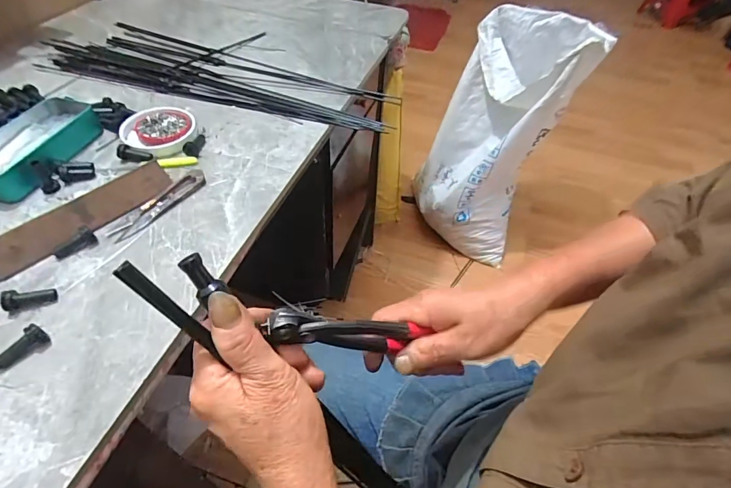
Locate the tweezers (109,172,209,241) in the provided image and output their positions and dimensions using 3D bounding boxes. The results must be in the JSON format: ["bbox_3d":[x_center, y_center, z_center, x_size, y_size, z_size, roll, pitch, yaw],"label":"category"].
[{"bbox_3d":[-0.221,-0.044,0.448,0.026,0.006,0.119,25,53,19],"label":"tweezers"}]

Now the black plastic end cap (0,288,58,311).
[{"bbox_3d":[-0.294,0.047,0.358,0.039,0.012,0.012,-5,48,-27],"label":"black plastic end cap"}]

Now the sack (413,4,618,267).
[{"bbox_3d":[0.374,-0.292,1.212,0.314,0.718,0.255,28,28,20],"label":"sack"}]

